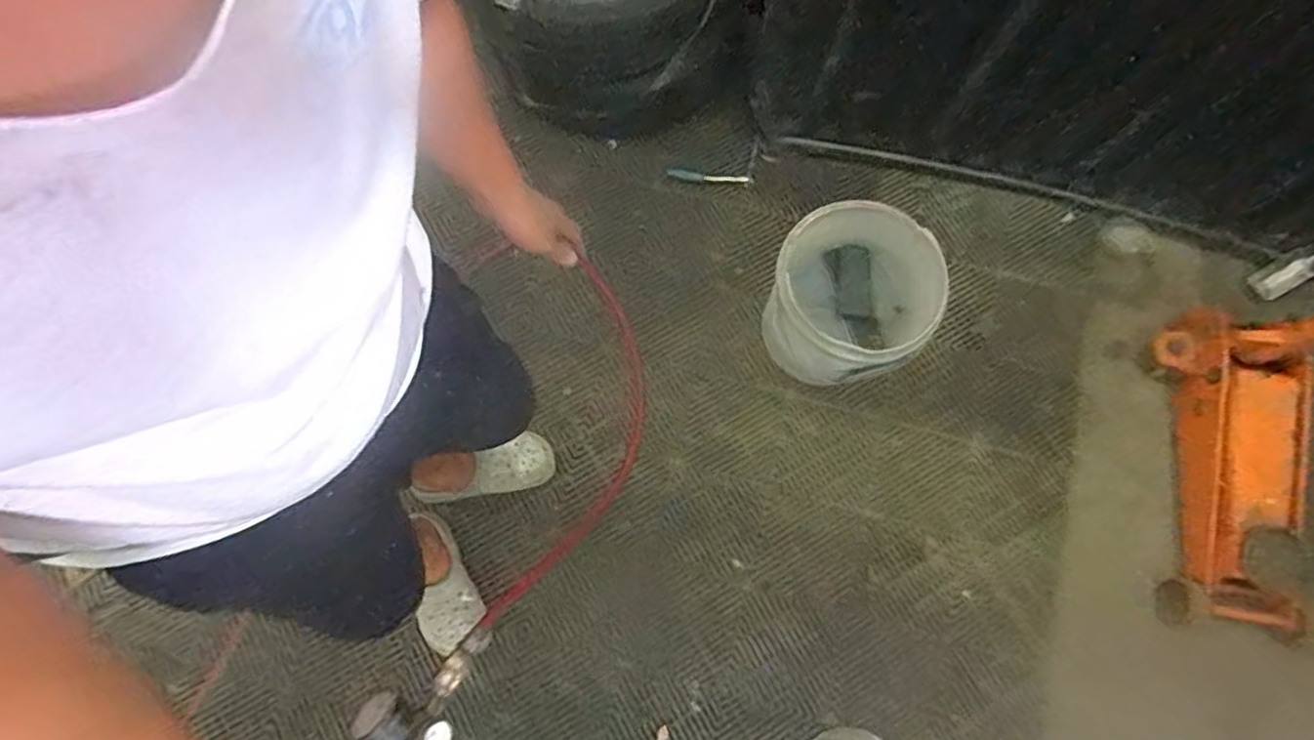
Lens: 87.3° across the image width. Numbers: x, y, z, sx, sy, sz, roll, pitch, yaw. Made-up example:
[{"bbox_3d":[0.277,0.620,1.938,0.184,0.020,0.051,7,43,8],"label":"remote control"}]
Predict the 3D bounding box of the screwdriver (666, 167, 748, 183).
[{"bbox_3d":[0.116,-0.452,1.619,0.188,0.030,0.021,12,74,4],"label":"screwdriver"}]

